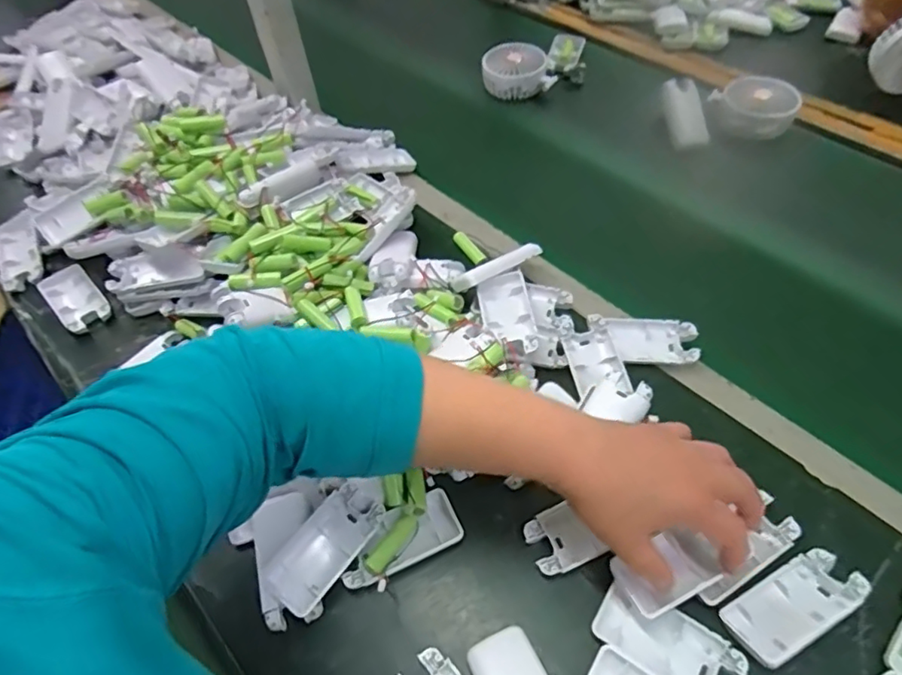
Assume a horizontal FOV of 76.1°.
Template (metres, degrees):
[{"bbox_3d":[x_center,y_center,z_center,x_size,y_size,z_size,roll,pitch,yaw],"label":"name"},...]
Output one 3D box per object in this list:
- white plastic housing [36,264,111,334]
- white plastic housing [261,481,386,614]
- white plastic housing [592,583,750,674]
[{"bbox_3d":[-0.404,-0.042,0.620,0.047,0.012,0.097,-39,60,-21],"label":"white plastic housing"},{"bbox_3d":[-0.093,0.155,0.430,0.045,0.017,0.093,42,60,0],"label":"white plastic housing"},{"bbox_3d":[0.147,0.209,0.392,0.094,0.017,0.044,26,60,21],"label":"white plastic housing"}]

